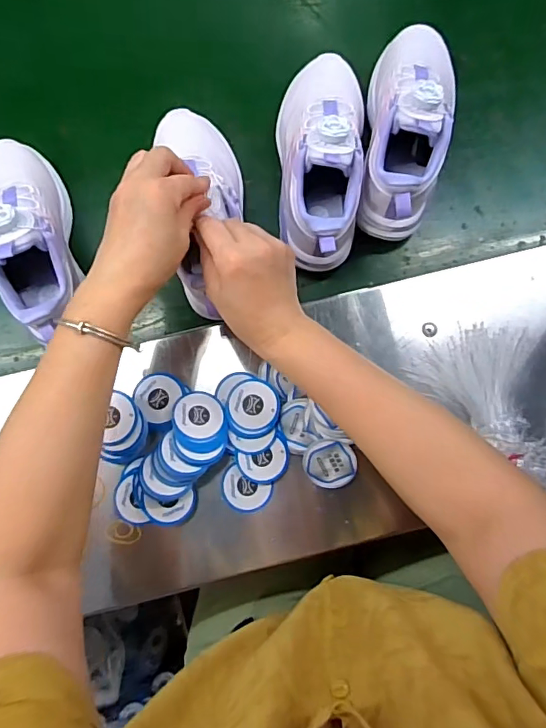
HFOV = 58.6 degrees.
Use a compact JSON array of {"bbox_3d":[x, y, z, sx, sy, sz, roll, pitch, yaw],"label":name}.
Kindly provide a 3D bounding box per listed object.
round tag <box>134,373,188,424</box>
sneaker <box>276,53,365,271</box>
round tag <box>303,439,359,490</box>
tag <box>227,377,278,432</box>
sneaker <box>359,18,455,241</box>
[{"bbox_3d":[-0.109,0.032,0.457,0.047,0.012,0.047,1,74,-4],"label":"round tag"},{"bbox_3d":[0.045,-0.209,0.481,0.093,0.111,0.219,6,86,0],"label":"sneaker"},{"bbox_3d":[0.054,0.094,0.456,0.048,0.004,0.046,-2,99,12],"label":"round tag"},{"bbox_3d":[-0.019,0.039,0.461,0.048,0.005,0.047,0,86,-1],"label":"tag"},{"bbox_3d":[0.134,-0.239,0.479,0.071,0.113,0.214,8,86,0],"label":"sneaker"}]

